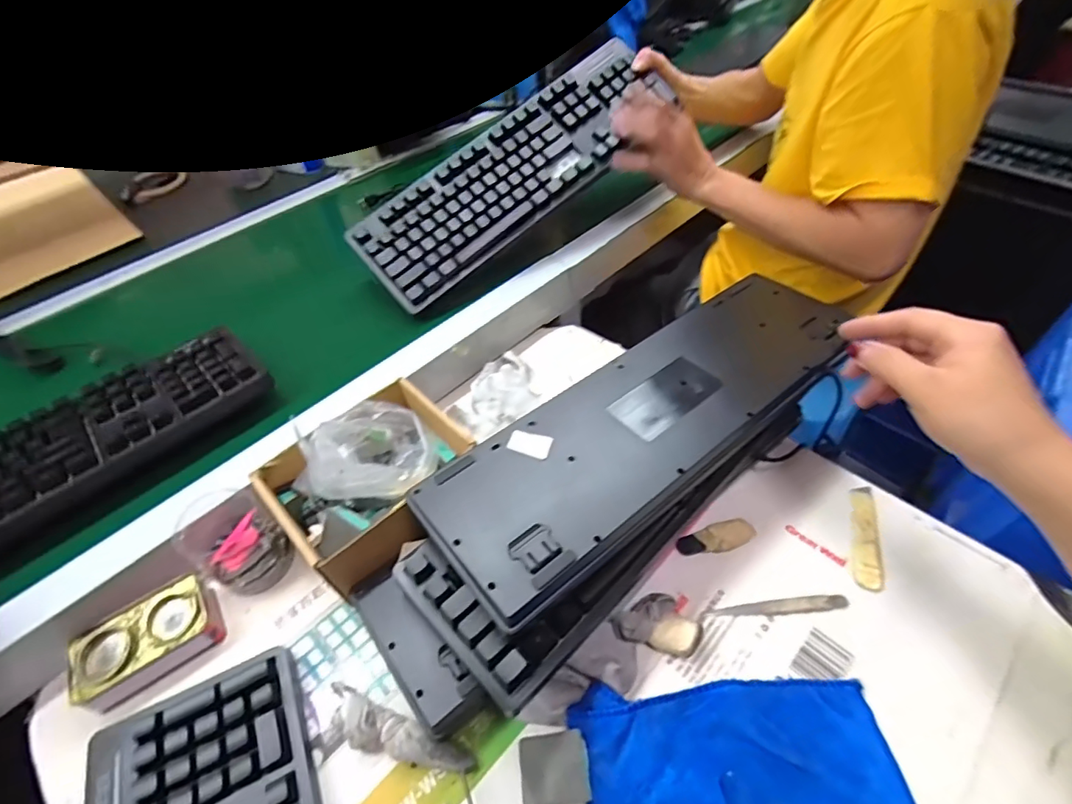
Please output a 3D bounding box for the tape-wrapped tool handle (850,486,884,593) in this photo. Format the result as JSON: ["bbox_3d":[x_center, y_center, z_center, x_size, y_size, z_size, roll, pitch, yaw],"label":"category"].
[{"bbox_3d":[0.291,0.117,0.453,0.023,0.008,0.099,12,51,14],"label":"tape-wrapped tool handle"}]

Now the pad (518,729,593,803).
[{"bbox_3d":[0.012,0.246,0.344,0.045,0.011,0.040,-8,49,-2],"label":"pad"}]

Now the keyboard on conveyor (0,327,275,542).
[{"bbox_3d":[-0.454,0.069,0.443,0.424,0.036,0.138,-36,58,-26],"label":"keyboard on conveyor"}]

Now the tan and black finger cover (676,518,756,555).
[{"bbox_3d":[0.160,0.122,0.456,0.067,0.015,0.024,-15,50,-9],"label":"tan and black finger cover"}]

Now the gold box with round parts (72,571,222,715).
[{"bbox_3d":[-0.314,0.195,0.418,0.098,0.035,0.065,-32,54,-22],"label":"gold box with round parts"}]

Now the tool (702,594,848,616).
[{"bbox_3d":[0.197,0.166,0.417,0.111,0.008,0.012,-4,49,1],"label":"tool"}]

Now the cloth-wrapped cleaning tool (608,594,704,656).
[{"bbox_3d":[0.095,0.171,0.402,0.066,0.030,0.040,10,51,13],"label":"cloth-wrapped cleaning tool"}]

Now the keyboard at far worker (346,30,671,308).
[{"bbox_3d":[-0.029,-0.283,0.636,0.418,0.036,0.138,-44,82,-9],"label":"keyboard at far worker"}]

